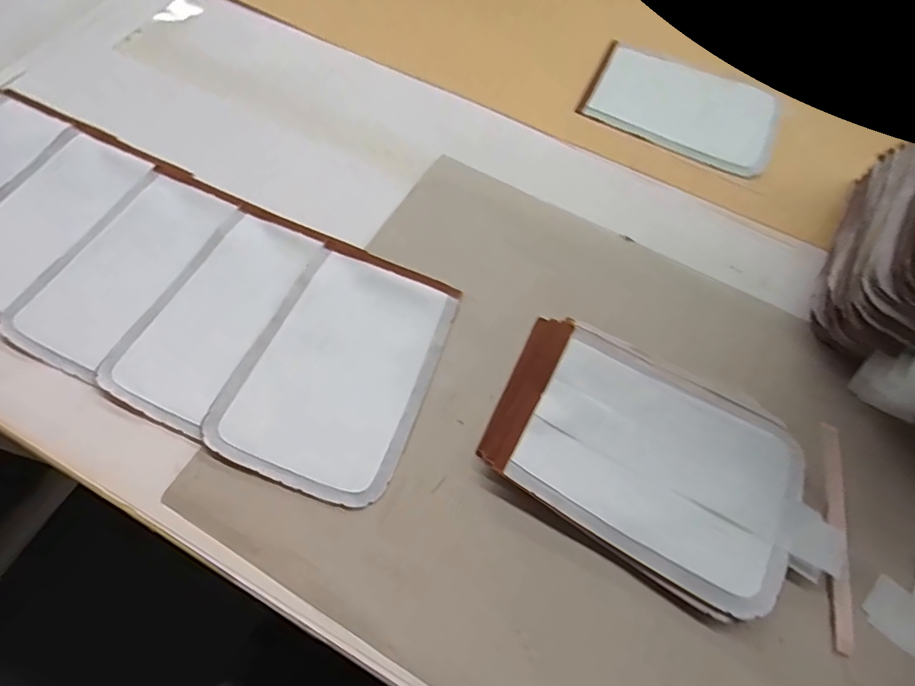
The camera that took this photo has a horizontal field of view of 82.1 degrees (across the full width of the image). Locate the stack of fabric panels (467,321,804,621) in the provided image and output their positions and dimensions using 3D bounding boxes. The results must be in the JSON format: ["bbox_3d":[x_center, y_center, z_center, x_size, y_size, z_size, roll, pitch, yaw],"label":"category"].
[{"bbox_3d":[0.127,0.074,0.361,0.202,0.024,0.148,25,66,9],"label":"stack of fabric panels"}]

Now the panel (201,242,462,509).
[{"bbox_3d":[-0.086,0.014,0.394,0.132,0.005,0.185,20,66,3],"label":"panel"}]

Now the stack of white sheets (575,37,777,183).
[{"bbox_3d":[0.227,-0.240,0.530,0.183,0.014,0.137,26,66,9],"label":"stack of white sheets"}]

